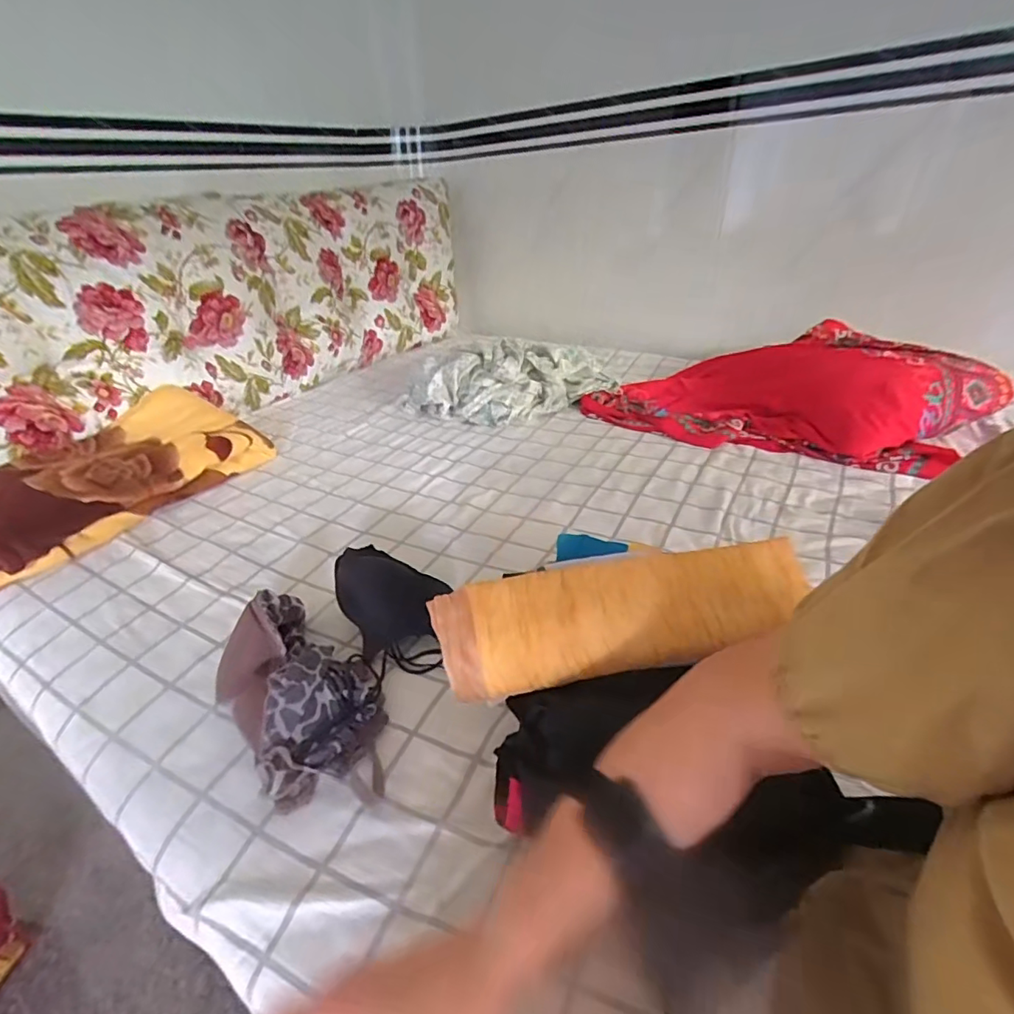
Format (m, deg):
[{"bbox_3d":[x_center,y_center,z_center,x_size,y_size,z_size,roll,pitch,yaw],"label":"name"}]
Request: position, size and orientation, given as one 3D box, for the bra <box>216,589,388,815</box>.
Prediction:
[{"bbox_3d":[-0.204,0.186,0.525,0.136,0.075,0.253,-29,40,-34],"label":"bra"}]

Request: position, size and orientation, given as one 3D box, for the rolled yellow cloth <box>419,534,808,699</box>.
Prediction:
[{"bbox_3d":[0.091,0.083,0.411,0.287,0.021,0.086,-11,68,0],"label":"rolled yellow cloth"}]

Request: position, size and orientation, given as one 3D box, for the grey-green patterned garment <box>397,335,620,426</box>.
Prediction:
[{"bbox_3d":[0.011,-0.312,1.199,0.437,0.100,0.247,-19,36,-23],"label":"grey-green patterned garment"}]

